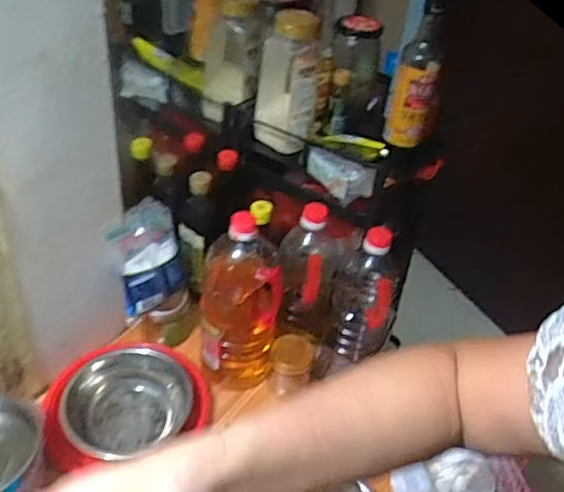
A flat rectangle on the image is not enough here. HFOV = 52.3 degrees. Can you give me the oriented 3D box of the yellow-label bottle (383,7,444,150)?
[{"bbox_3d":[0.206,-0.245,0.862,0.073,0.191,0.065,15,40,9],"label":"yellow-label bottle"}]

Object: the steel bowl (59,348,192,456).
[{"bbox_3d":[-0.209,0.221,0.786,0.163,0.073,0.158,4,40,-3],"label":"steel bowl"}]

